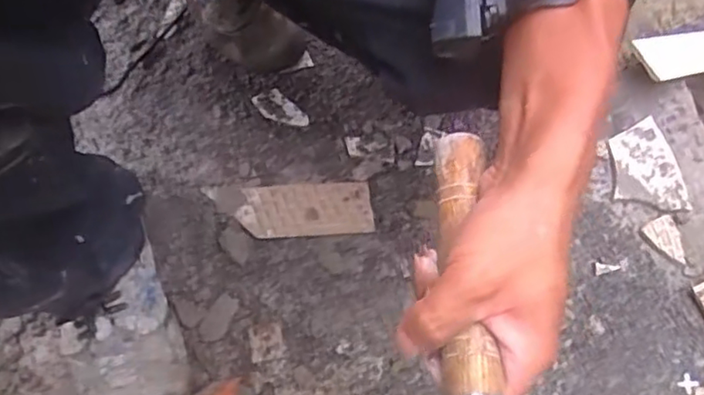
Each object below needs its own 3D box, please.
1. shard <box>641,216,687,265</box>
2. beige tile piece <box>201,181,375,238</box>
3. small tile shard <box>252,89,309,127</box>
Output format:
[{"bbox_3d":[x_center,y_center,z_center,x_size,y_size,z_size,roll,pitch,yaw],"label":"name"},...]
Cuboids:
[{"bbox_3d":[0.342,0.047,0.666,0.035,0.007,0.051,-20,71,-10],"label":"shard"},{"bbox_3d":[-0.064,0.013,0.653,0.169,0.013,0.061,-4,70,-4],"label":"beige tile piece"},{"bbox_3d":[-0.082,-0.097,0.698,0.062,0.014,0.032,40,73,12],"label":"small tile shard"}]

